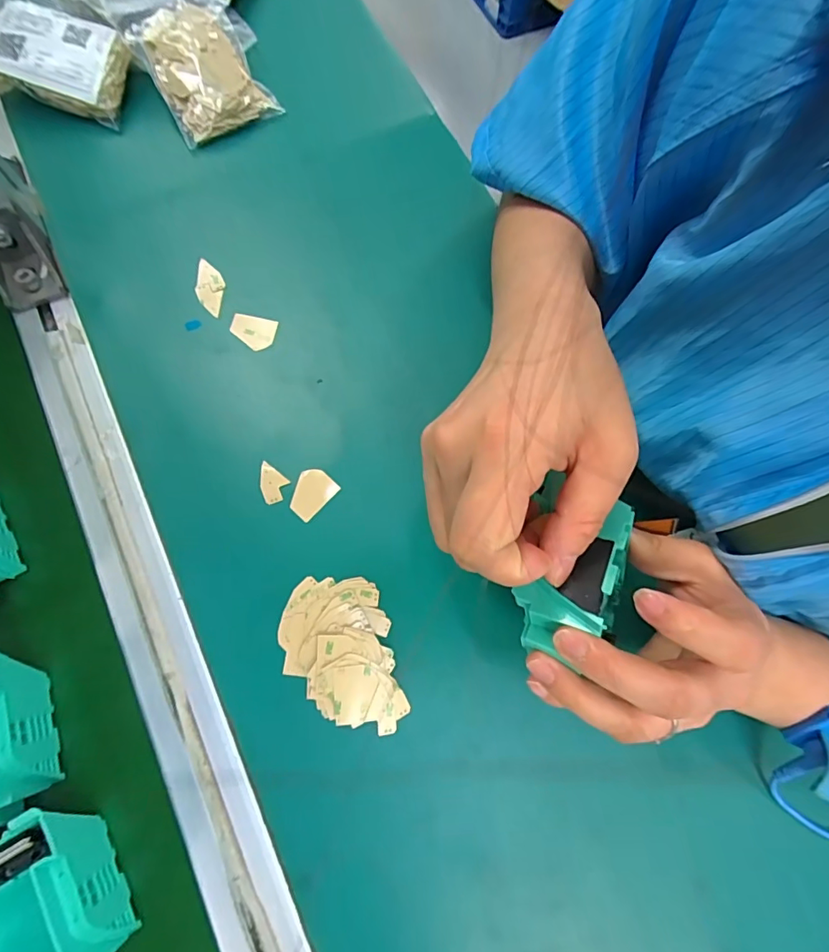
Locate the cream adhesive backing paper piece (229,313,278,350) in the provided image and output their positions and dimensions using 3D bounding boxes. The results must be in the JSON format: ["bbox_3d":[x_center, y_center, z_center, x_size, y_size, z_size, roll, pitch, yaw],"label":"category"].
[{"bbox_3d":[-0.108,-0.096,0.326,0.029,0.004,0.022,9,83,-4],"label":"cream adhesive backing paper piece"}]

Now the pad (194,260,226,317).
[{"bbox_3d":[-0.139,-0.128,0.334,0.018,0.004,0.039,-11,83,-3],"label":"pad"}]

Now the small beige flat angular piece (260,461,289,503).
[{"bbox_3d":[-0.085,0.004,0.298,0.016,0.004,0.024,0,76,-3],"label":"small beige flat angular piece"}]

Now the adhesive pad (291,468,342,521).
[{"bbox_3d":[-0.063,0.010,0.298,0.022,0.004,0.029,37,73,16],"label":"adhesive pad"}]

